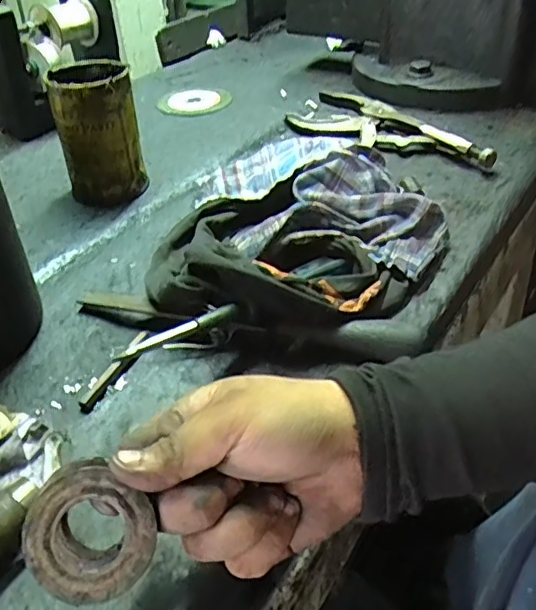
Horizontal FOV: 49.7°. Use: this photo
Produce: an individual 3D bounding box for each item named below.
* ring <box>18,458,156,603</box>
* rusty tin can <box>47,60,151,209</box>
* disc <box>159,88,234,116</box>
[{"bbox_3d":[-0.072,0.092,0.236,0.051,0.013,0.048,1,80,-6],"label":"ring"},{"bbox_3d":[-0.160,-0.162,0.553,0.074,0.116,0.073,-14,39,-13],"label":"rusty tin can"},{"bbox_3d":[-0.097,-0.271,0.772,0.097,0.008,0.087,-5,38,-1],"label":"disc"}]

